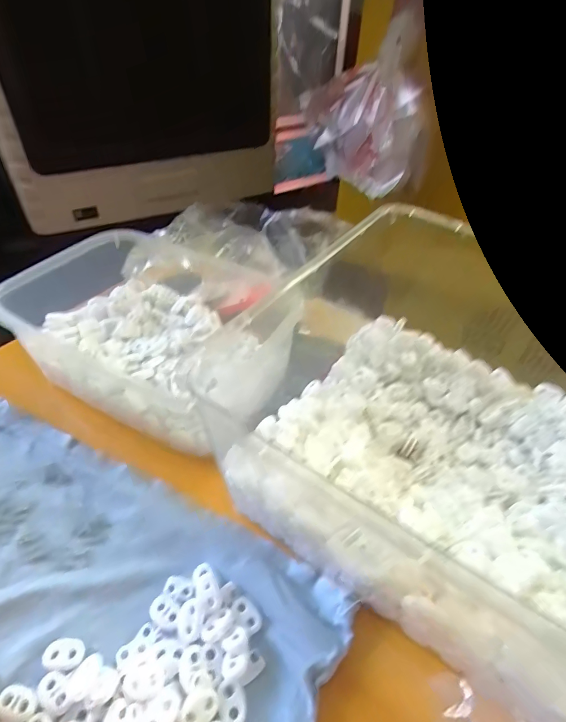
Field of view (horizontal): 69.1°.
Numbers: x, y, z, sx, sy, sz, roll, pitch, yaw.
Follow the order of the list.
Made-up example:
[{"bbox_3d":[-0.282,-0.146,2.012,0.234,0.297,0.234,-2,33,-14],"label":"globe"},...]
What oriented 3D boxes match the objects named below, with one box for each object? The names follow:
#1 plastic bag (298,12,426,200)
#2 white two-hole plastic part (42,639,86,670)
[{"bbox_3d":[0.151,-0.477,0.780,0.100,0.245,0.238,-25,52,-26],"label":"plastic bag"},{"bbox_3d":[-0.128,0.172,0.242,0.022,0.004,0.015,4,45,0],"label":"white two-hole plastic part"}]

